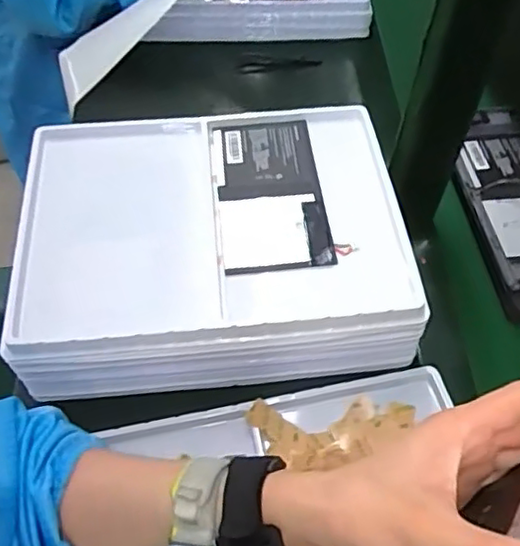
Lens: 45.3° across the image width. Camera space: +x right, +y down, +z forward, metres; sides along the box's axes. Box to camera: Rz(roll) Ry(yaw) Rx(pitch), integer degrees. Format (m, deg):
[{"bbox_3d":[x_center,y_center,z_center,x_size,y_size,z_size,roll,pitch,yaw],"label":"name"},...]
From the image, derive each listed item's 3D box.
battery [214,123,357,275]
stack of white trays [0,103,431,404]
[{"bbox_3d":[0.011,-0.072,0.559,0.097,0.010,0.168,-4,54,-5],"label":"battery"},{"bbox_3d":[-0.043,-0.029,0.565,0.329,0.079,0.251,-4,54,-5],"label":"stack of white trays"}]

